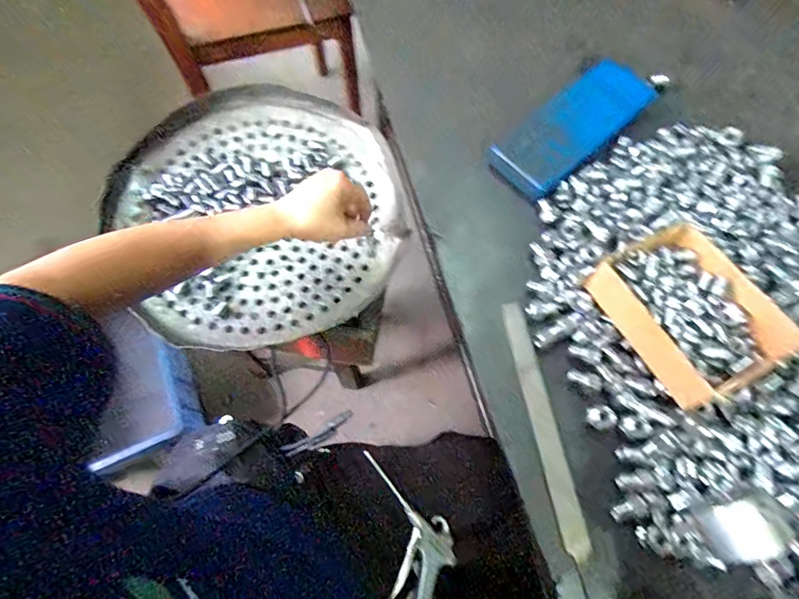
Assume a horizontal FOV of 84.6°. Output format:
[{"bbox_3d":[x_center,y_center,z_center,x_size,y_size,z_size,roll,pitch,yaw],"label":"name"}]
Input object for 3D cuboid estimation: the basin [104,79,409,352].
[{"bbox_3d":[-0.175,-0.126,0.588,0.365,0.053,0.367,1,68,-1],"label":"basin"}]

